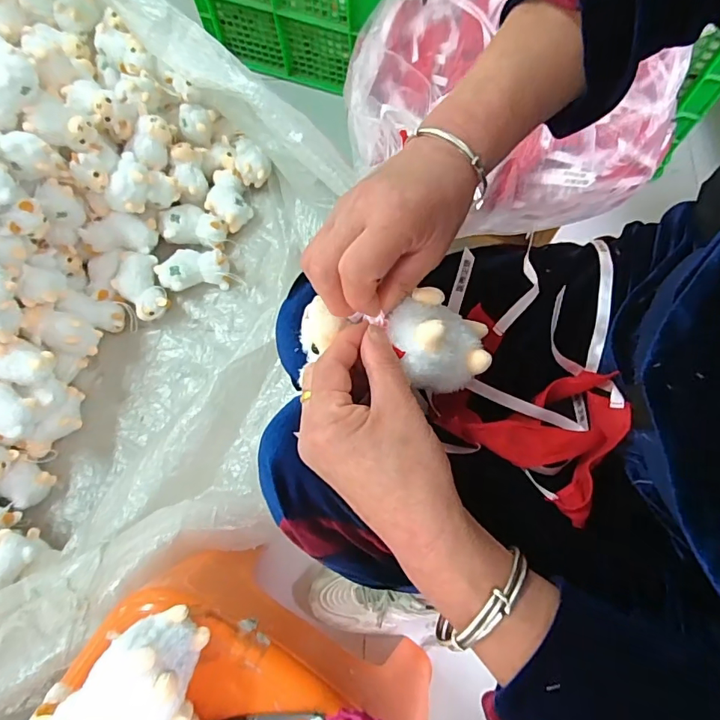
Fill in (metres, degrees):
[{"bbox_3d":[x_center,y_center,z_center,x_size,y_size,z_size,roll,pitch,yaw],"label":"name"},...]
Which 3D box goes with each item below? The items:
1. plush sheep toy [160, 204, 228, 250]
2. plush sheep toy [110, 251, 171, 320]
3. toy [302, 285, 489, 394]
[{"bbox_3d":[-0.310,-0.251,0.873,0.112,0.047,0.068,7,72,4],"label":"plush sheep toy"},{"bbox_3d":[-0.386,-0.131,0.848,0.086,0.076,0.116,-33,74,-8],"label":"plush sheep toy"},{"bbox_3d":[0.026,-0.015,0.307,0.125,0.043,0.059,8,72,-3],"label":"toy"}]

